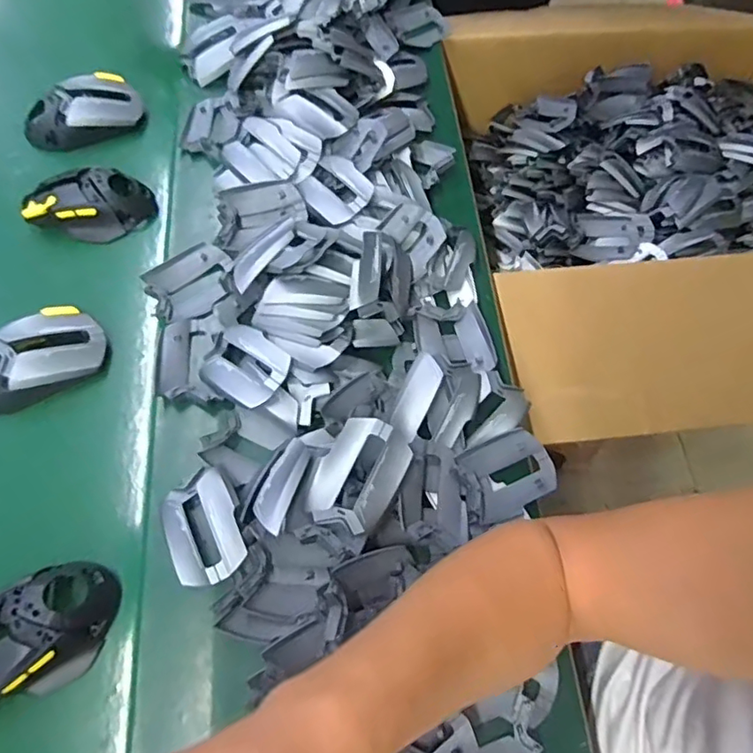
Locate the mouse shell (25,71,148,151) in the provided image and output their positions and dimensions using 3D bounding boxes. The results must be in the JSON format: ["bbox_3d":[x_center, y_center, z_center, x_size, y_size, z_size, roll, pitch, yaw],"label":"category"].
[{"bbox_3d":[-0.303,-0.270,0.586,0.117,0.039,0.059,-31,70,-15],"label":"mouse shell"}]

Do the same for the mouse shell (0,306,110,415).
[{"bbox_3d":[-0.286,-0.011,0.468,0.117,0.041,0.060,-30,69,-14],"label":"mouse shell"}]

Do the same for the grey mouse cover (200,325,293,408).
[{"bbox_3d":[-0.106,-0.009,0.463,0.071,0.021,0.056,34,69,13],"label":"grey mouse cover"}]

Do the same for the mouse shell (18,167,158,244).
[{"bbox_3d":[-0.275,-0.162,0.541,0.112,0.040,0.065,-6,65,-4],"label":"mouse shell"}]

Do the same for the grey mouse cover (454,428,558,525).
[{"bbox_3d":[0.104,0.075,0.440,0.070,0.010,0.058,-23,68,-12],"label":"grey mouse cover"}]

